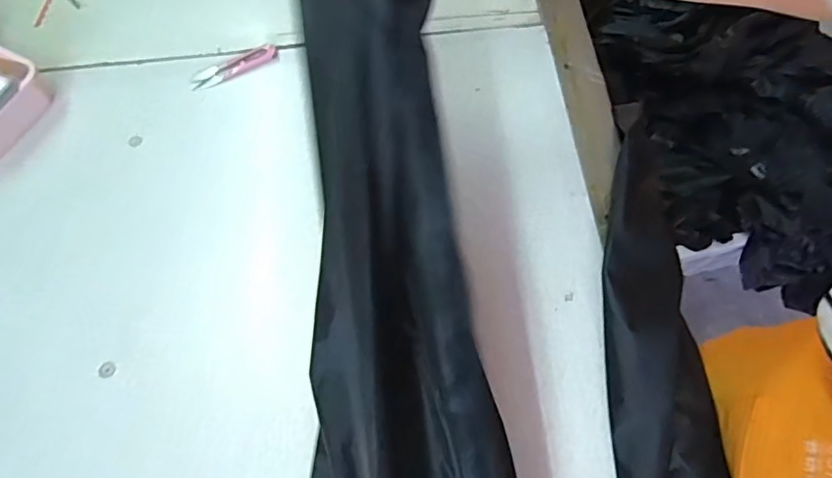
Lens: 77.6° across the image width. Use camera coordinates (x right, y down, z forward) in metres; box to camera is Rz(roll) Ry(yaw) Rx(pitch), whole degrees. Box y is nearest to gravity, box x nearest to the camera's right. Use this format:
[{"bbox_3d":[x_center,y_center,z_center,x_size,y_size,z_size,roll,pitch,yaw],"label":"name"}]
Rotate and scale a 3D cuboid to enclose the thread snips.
[{"bbox_3d":[-0.205,-0.195,0.586,0.100,0.010,0.027,-20,68,-7],"label":"thread snips"}]

